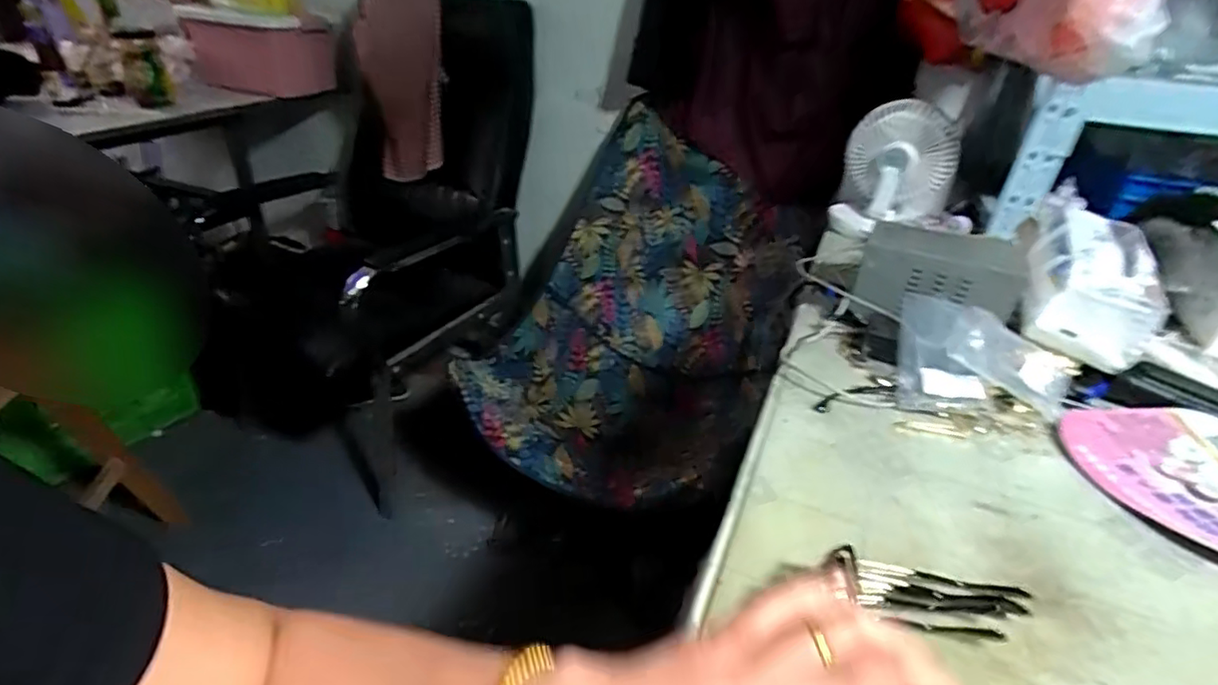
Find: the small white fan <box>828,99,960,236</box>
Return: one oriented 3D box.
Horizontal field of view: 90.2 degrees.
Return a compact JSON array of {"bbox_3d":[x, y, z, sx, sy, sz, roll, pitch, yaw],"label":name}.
[{"bbox_3d":[0.439,-0.263,0.926,0.155,0.179,0.081,18,34,21],"label":"small white fan"}]

